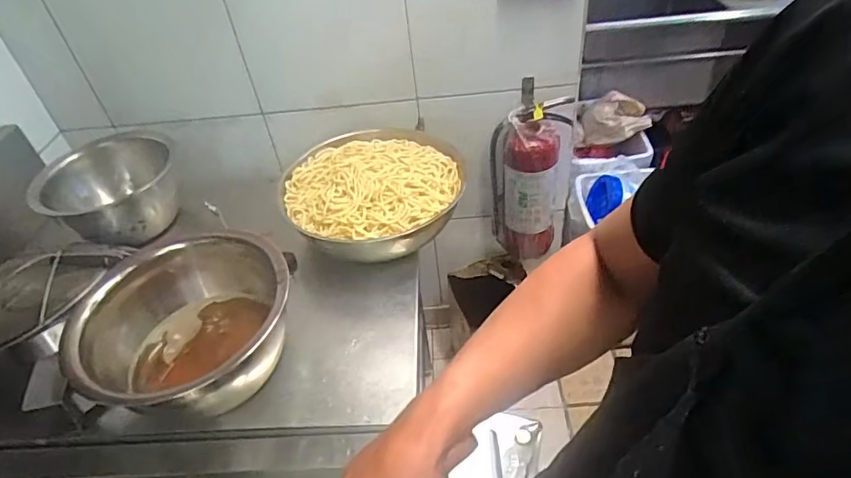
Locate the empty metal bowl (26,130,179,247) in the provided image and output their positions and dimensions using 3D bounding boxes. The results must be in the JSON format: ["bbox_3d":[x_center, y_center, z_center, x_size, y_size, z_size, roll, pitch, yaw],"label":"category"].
[{"bbox_3d":[-0.648,-0.106,1.076,0.213,0.144,0.227,-12,42,-7],"label":"empty metal bowl"}]

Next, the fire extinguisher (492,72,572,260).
[{"bbox_3d":[0.258,-0.158,1.359,0.156,0.464,0.152,-13,42,-7],"label":"fire extinguisher"}]

